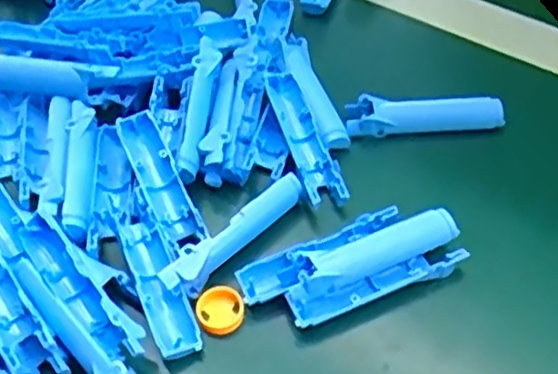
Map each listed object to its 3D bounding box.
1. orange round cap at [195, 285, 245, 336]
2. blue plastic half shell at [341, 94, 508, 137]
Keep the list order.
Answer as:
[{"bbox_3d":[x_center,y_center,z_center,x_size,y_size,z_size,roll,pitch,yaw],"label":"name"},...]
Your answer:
[{"bbox_3d":[-0.024,0.051,0.290,0.019,0.007,0.019,0,49,0],"label":"orange round cap"},{"bbox_3d":[0.073,-0.037,0.354,0.077,0.012,0.018,-3,49,-3],"label":"blue plastic half shell"}]

